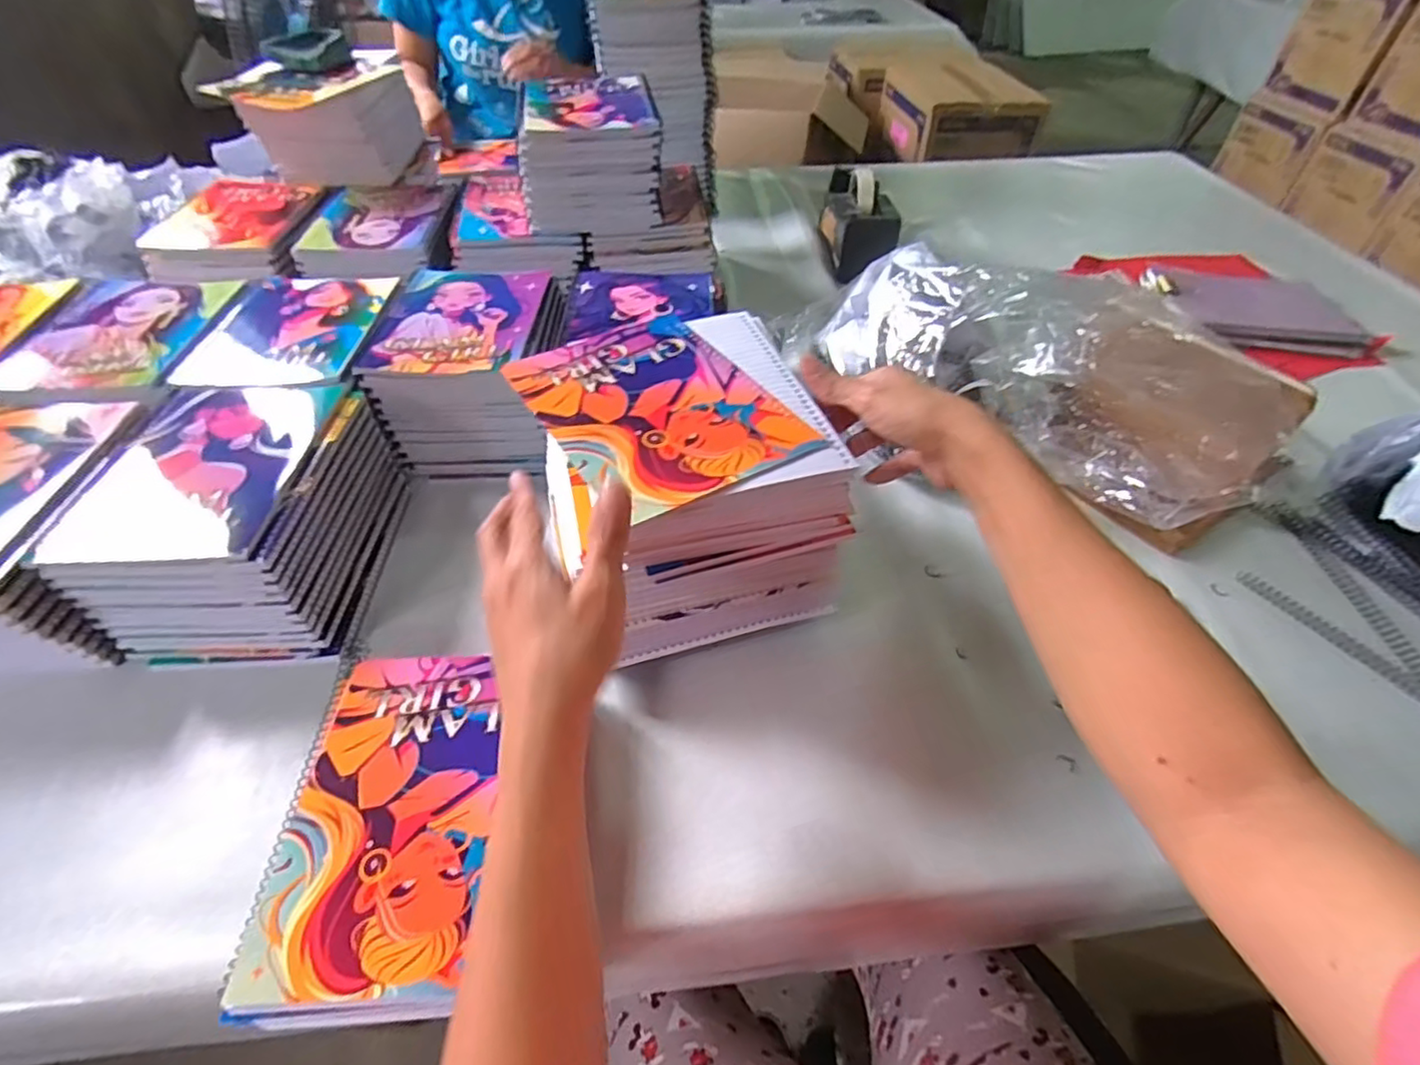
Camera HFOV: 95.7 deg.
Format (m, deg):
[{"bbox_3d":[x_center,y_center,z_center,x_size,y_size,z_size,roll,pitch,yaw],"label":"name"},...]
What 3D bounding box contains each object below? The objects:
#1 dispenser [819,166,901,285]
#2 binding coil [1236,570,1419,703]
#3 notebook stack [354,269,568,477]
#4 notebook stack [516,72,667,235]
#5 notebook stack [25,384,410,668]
[{"bbox_3d":[0.217,-0.460,0.940,0.089,0.118,0.202,1,48,1],"label":"dispenser"},{"bbox_3d":[0.523,0.103,0.501,0.019,0.016,0.212,-24,52,-19],"label":"binding coil"},{"bbox_3d":[-0.237,-0.175,0.680,0.174,0.109,0.208,-3,48,-2],"label":"notebook stack"},{"bbox_3d":[-0.142,-0.467,0.800,0.159,0.119,0.173,-3,48,-2],"label":"notebook stack"},{"bbox_3d":[-0.378,-0.015,0.535,0.167,0.113,0.216,-2,48,-1],"label":"notebook stack"}]

